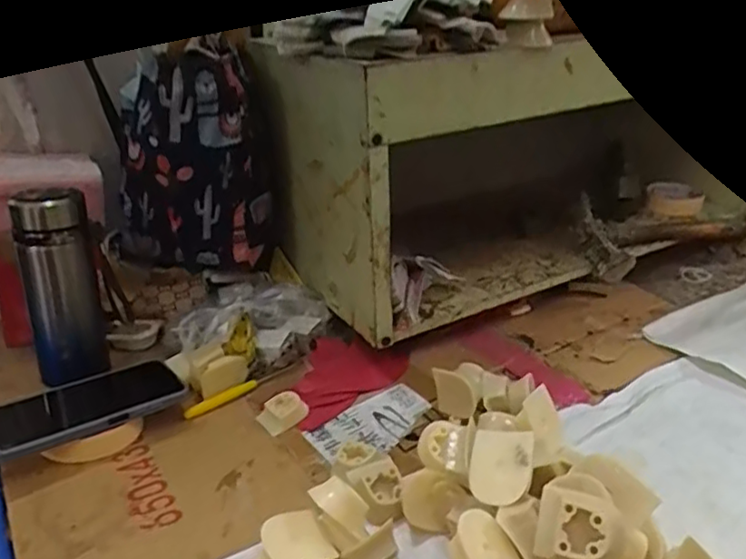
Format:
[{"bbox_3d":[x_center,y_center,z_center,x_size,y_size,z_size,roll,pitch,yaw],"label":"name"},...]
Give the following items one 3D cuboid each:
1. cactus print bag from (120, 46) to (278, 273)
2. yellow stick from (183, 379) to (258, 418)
[{"bbox_3d":[-0.198,-0.116,0.698,0.171,0.233,0.094,-8,26,-17],"label":"cactus print bag"},{"bbox_3d":[-0.153,0.121,0.643,0.081,0.013,0.009,-23,32,-37],"label":"yellow stick"}]

